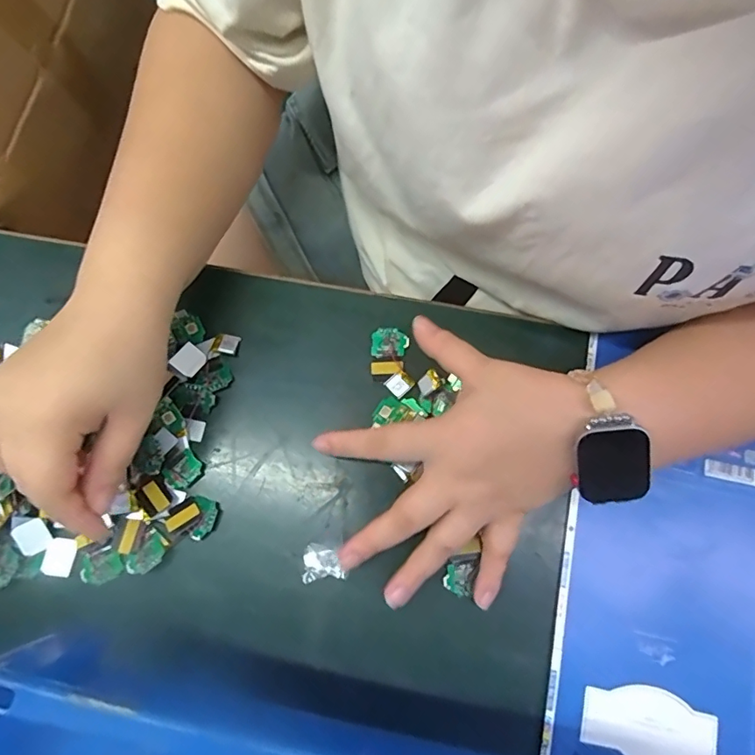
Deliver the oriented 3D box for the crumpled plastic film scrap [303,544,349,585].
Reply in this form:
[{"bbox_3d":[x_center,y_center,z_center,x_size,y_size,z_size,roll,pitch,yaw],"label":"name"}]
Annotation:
[{"bbox_3d":[-0.034,0.117,0.311,0.027,0.006,0.022,-7,75,-1],"label":"crumpled plastic film scrap"}]

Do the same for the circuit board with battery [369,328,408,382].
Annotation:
[{"bbox_3d":[0.006,-0.015,0.344,0.025,0.010,0.038,14,76,4],"label":"circuit board with battery"}]

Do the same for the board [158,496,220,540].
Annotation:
[{"bbox_3d":[-0.119,0.091,0.315,0.033,0.004,0.026,-44,79,-10],"label":"board"}]

